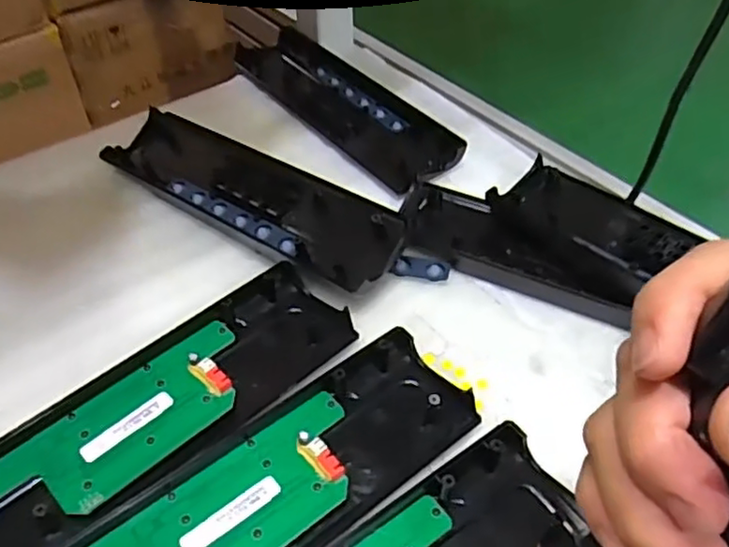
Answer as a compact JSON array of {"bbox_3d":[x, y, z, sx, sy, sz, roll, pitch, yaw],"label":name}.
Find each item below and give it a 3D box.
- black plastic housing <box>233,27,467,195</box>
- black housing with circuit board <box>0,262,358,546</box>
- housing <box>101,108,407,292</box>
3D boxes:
[{"bbox_3d":[-0.019,-0.146,0.539,0.065,0.021,0.245,-29,52,-24],"label":"black plastic housing"},{"bbox_3d":[-0.116,0.074,0.328,0.072,0.018,0.246,35,56,29],"label":"black housing with circuit board"},{"bbox_3d":[-0.080,-0.057,0.451,0.237,0.026,0.066,28,53,25],"label":"housing"}]

